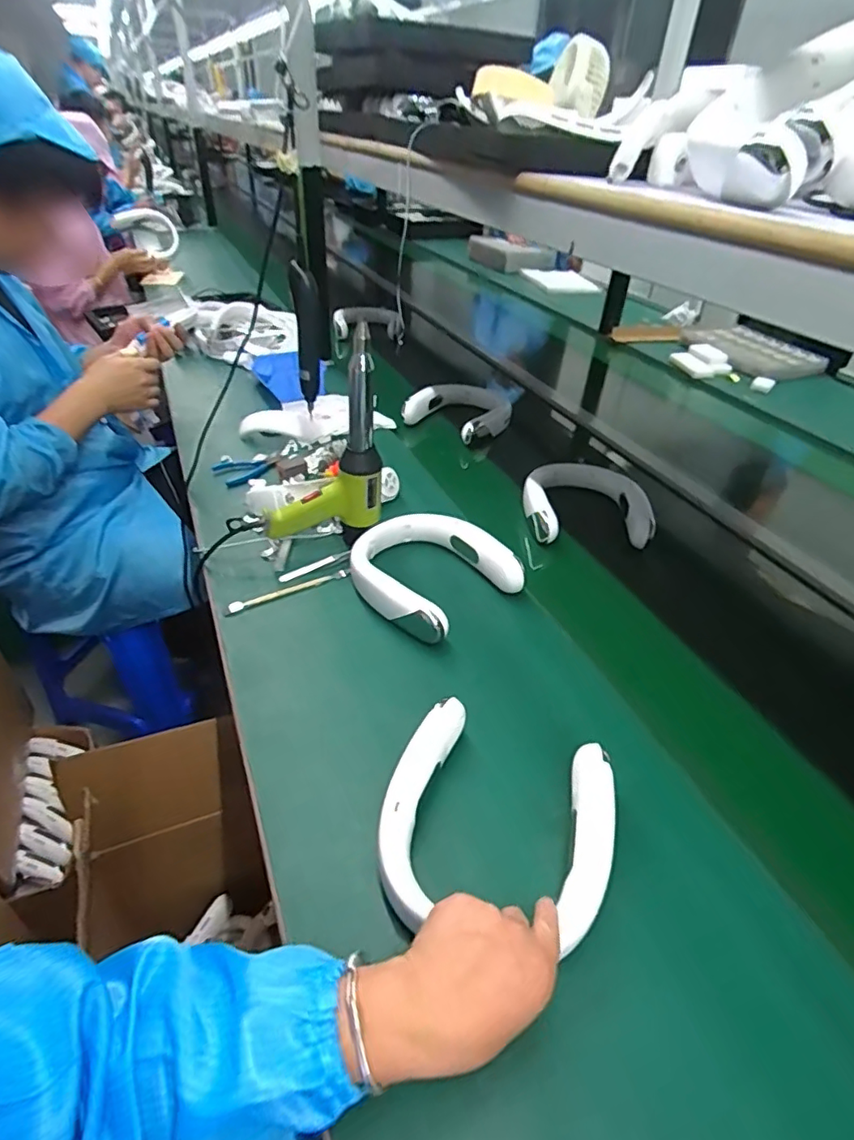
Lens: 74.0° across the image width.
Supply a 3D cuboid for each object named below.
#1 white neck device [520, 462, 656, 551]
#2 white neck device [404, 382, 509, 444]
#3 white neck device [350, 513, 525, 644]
[{"bbox_3d":[0.251,-0.109,0.924,0.183,0.055,0.199,1,39,-1],"label":"white neck device"},{"bbox_3d":[0.085,-0.338,1.180,0.181,0.052,0.222,25,44,26],"label":"white neck device"},{"bbox_3d":[0.001,0.002,0.750,0.186,0.059,0.197,-29,48,-32],"label":"white neck device"}]

